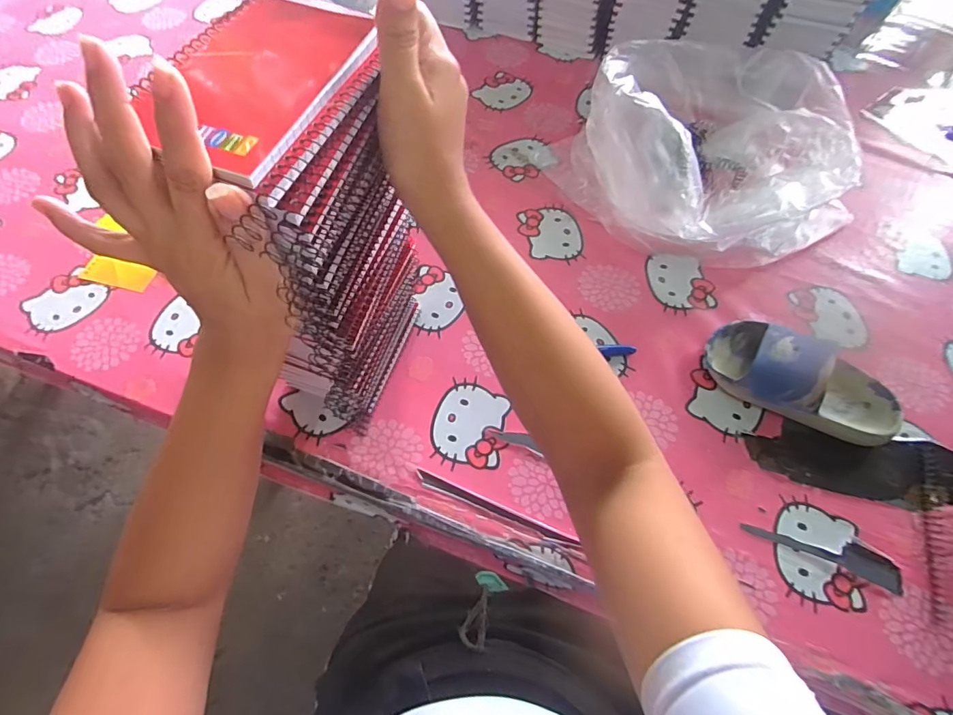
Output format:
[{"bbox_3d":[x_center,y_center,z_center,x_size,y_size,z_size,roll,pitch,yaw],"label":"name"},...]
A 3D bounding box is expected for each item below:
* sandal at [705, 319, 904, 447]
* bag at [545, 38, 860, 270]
[{"bbox_3d":[0.314,0.016,0.439,0.174,0.057,0.084,29,67,13],"label":"sandal"},{"bbox_3d":[0.270,-0.236,0.537,0.291,0.124,0.243,-14,65,-7],"label":"bag"}]

